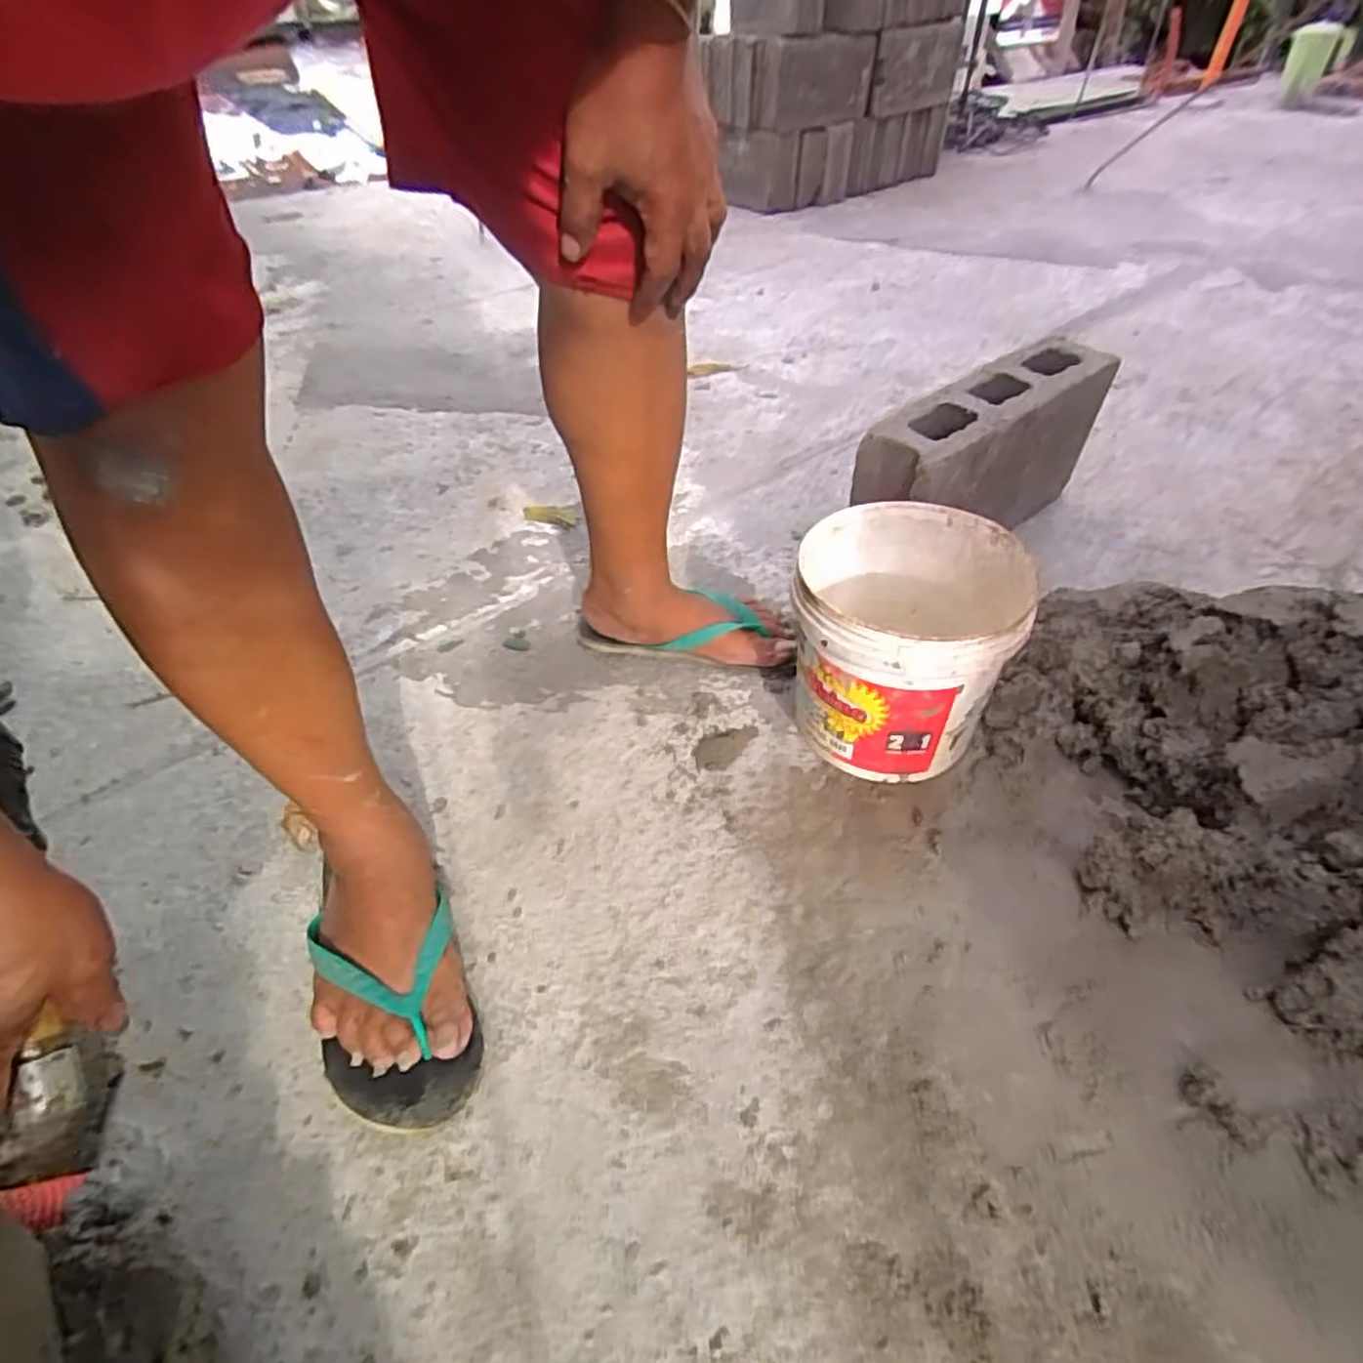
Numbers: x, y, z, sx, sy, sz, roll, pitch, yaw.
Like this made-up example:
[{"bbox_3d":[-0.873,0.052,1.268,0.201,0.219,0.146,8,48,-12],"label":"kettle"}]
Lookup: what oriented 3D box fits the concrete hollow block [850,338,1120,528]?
[{"bbox_3d":[0.364,-0.254,0.926,0.115,0.205,0.406,33,54,31],"label":"concrete hollow block"}]

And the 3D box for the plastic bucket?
[{"bbox_3d":[0.201,-0.035,0.708,0.185,0.188,0.222,9,45,11],"label":"plastic bucket"}]

